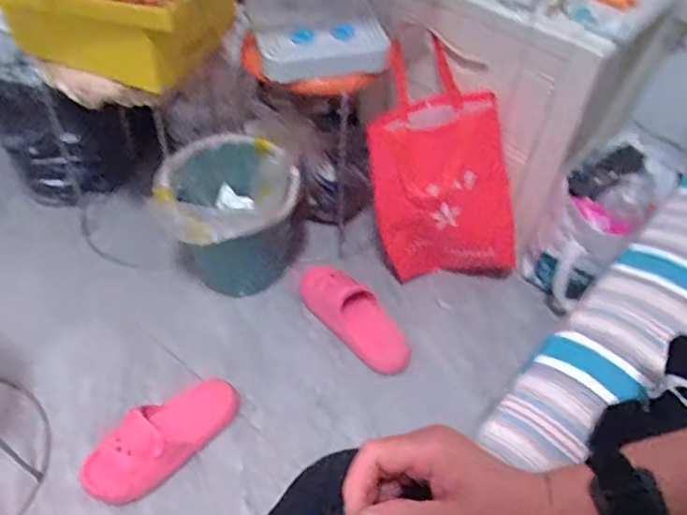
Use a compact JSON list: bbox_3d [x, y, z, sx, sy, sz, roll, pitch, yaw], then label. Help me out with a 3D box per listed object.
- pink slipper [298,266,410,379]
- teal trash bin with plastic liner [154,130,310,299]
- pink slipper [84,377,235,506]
[{"bbox_3d":[0.022,0.102,1.137,0.100,0.061,0.261,-31,57,-27],"label":"pink slipper"},{"bbox_3d":[-0.212,-0.067,1.151,0.243,0.252,0.275,5,49,1],"label":"teal trash bin with plastic liner"},{"bbox_3d":[-0.291,0.293,1.006,0.108,0.063,0.268,35,56,24],"label":"pink slipper"}]

